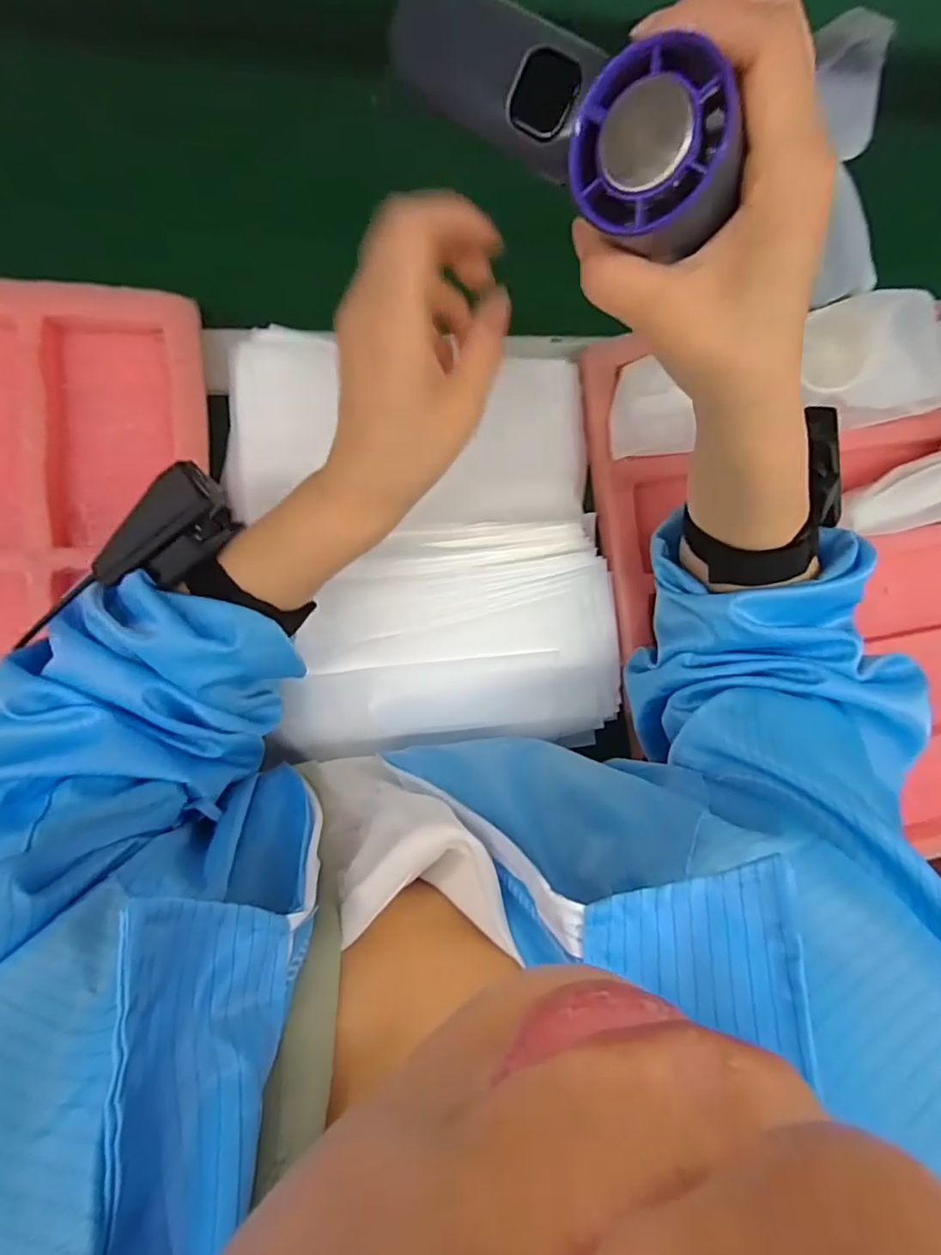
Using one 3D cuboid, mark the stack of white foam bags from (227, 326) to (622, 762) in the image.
[{"bbox_3d":[-0.025,-0.054,0.402,0.245,0.032,0.300,-10,96,-7],"label":"stack of white foam bags"}]

